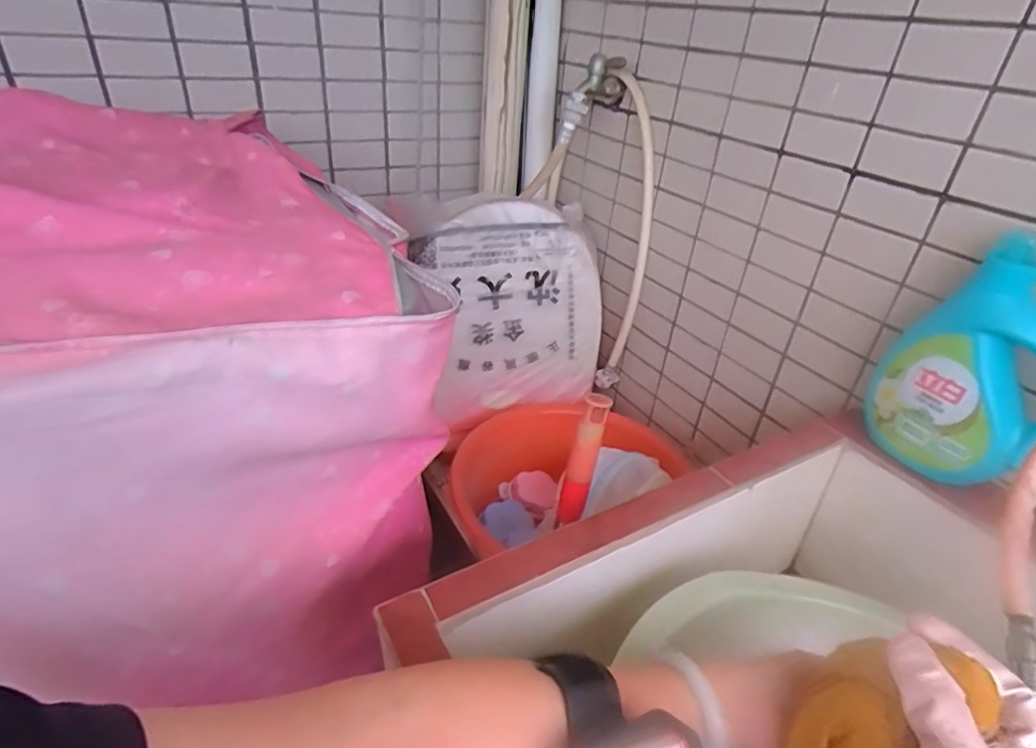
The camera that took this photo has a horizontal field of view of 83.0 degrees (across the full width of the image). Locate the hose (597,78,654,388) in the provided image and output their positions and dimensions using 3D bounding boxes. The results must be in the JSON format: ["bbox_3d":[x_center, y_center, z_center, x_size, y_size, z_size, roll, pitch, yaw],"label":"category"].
[{"bbox_3d":[0.181,-0.212,0.969,0.033,0.516,0.079,-16,28,-33],"label":"hose"}]

